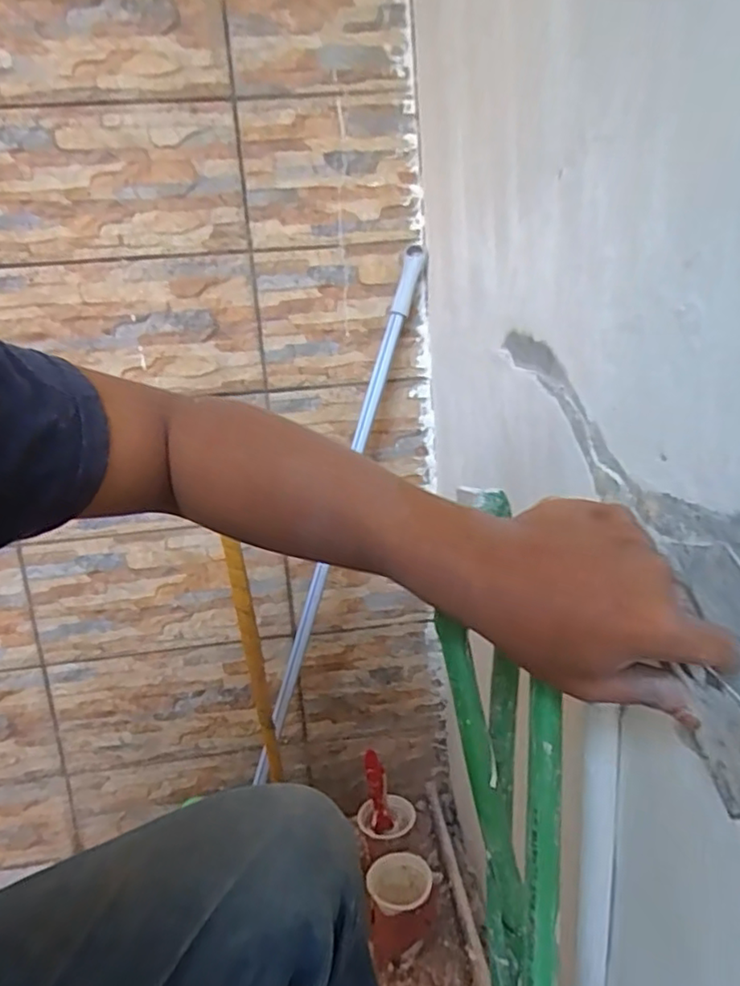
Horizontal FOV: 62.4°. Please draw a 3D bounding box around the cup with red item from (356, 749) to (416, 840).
[{"bbox_3d":[0.024,0.473,0.972,0.088,0.112,0.086,-4,12,1],"label":"cup with red item"}]

